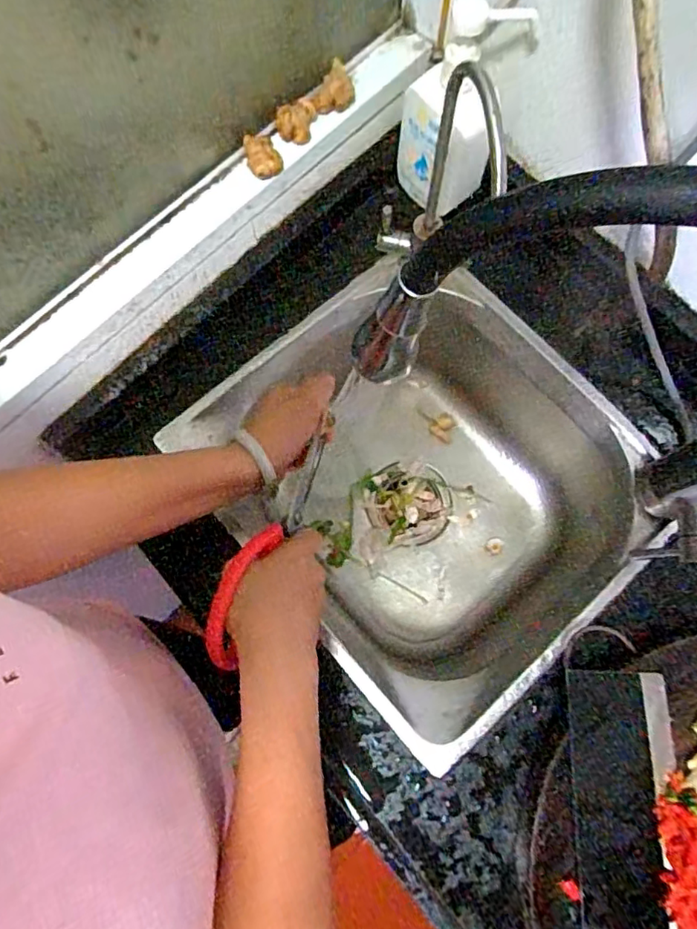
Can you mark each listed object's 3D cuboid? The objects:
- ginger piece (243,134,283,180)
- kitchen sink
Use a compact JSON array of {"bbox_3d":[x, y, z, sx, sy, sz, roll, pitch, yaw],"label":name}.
[{"bbox_3d":[-0.077,-0.279,0.512,0.030,0.022,0.034,-16,74,-4],"label":"ginger piece"},{"bbox_3d":[0.086,0.023,0.635,0.375,0.192,0.398,-39,77,-10],"label":"kitchen sink"}]

